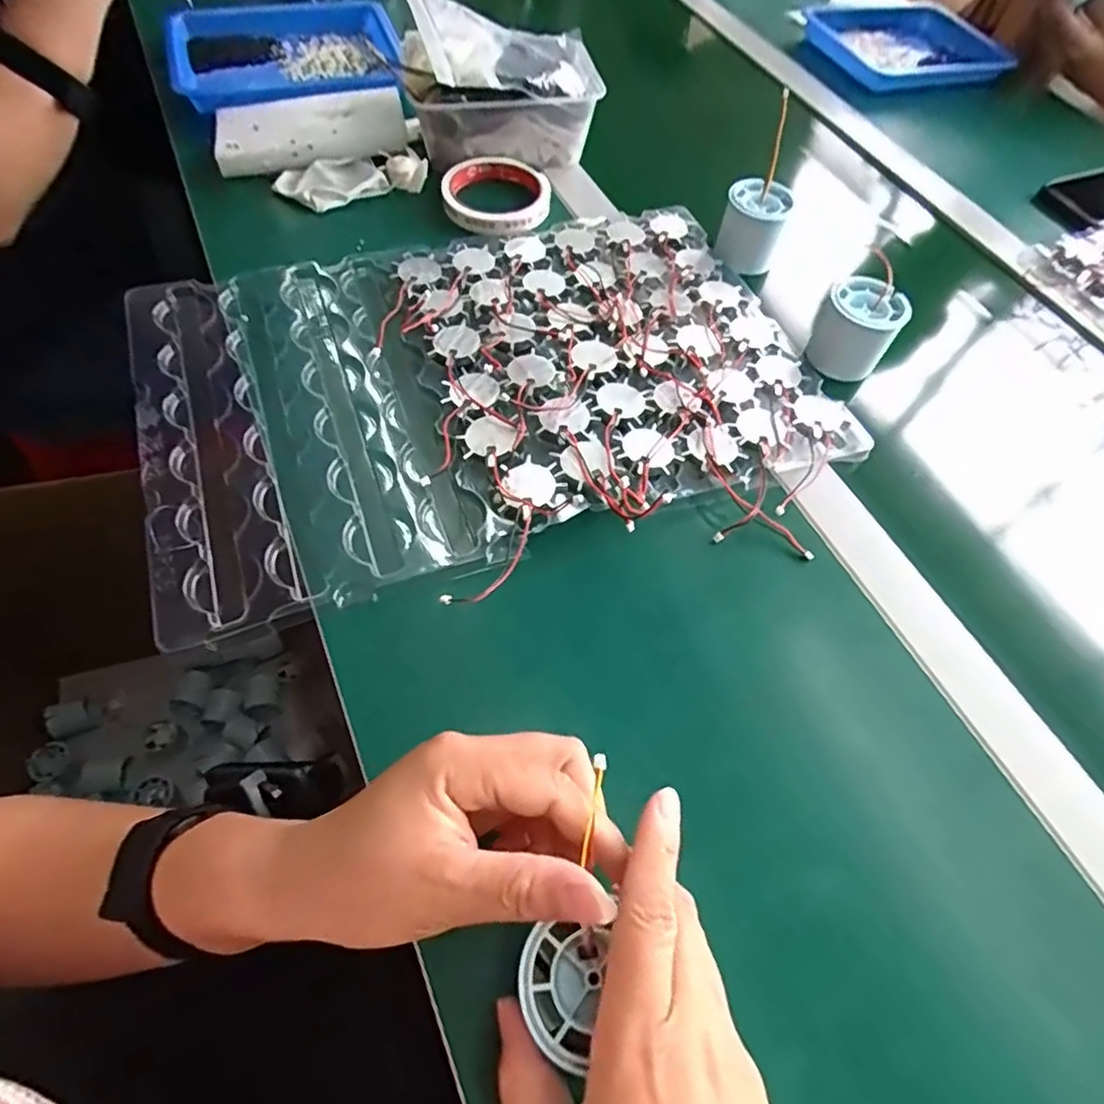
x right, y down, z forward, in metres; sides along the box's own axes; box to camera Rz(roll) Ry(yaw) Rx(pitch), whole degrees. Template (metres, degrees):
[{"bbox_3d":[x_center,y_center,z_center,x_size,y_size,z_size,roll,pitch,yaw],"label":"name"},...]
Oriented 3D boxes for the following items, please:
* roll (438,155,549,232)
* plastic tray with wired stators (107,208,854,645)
[{"bbox_3d":[-0.049,-0.309,0.562,0.093,0.016,0.101,2,58,-4],"label":"roll"},{"bbox_3d":[-0.047,-0.123,0.451,0.448,0.027,0.289,-18,62,-15],"label":"plastic tray with wired stators"}]

